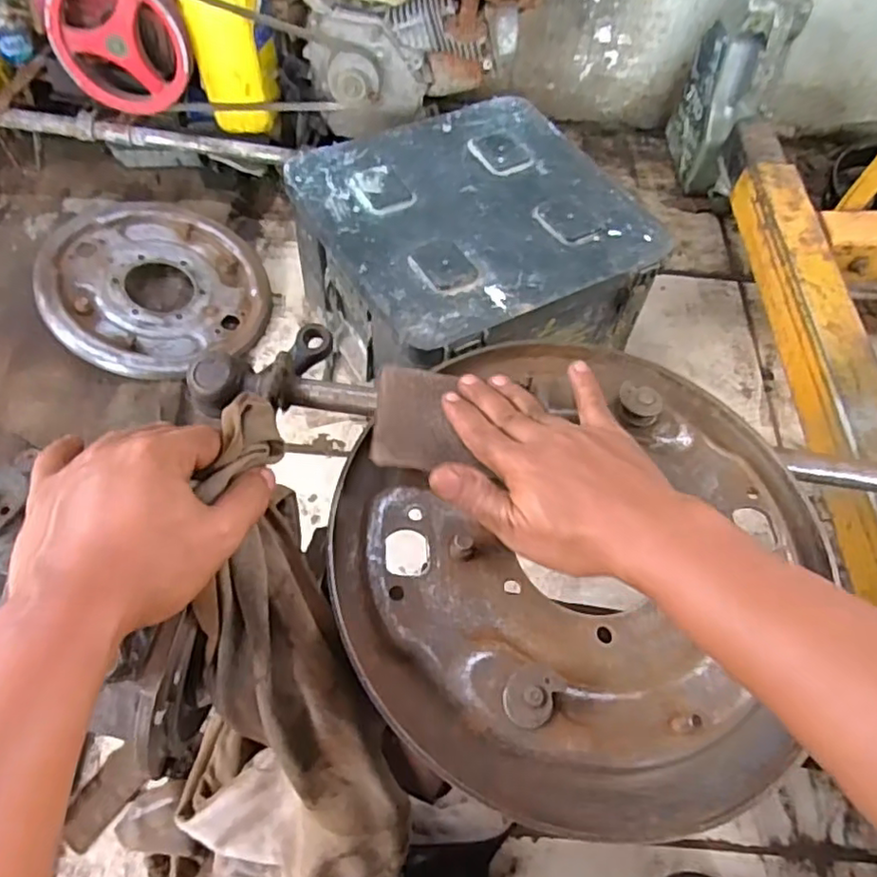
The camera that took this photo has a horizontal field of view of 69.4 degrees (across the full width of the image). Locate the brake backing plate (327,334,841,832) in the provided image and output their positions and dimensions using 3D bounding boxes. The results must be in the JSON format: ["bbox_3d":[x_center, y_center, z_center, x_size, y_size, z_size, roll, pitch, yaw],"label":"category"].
[{"bbox_3d":[0.088,0.059,0.388,0.279,0.037,0.308,25,59,12],"label":"brake backing plate"}]

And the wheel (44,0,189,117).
[{"bbox_3d":[-0.440,-0.551,0.884,0.172,0.172,0.055,2,57,-3],"label":"wheel"}]

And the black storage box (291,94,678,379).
[{"bbox_3d":[0.038,-0.232,0.862,0.364,0.218,0.348,-23,62,-18],"label":"black storage box"}]

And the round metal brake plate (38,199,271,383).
[{"bbox_3d":[-0.407,-0.220,0.921,0.297,0.042,0.297,10,64,-20],"label":"round metal brake plate"}]

